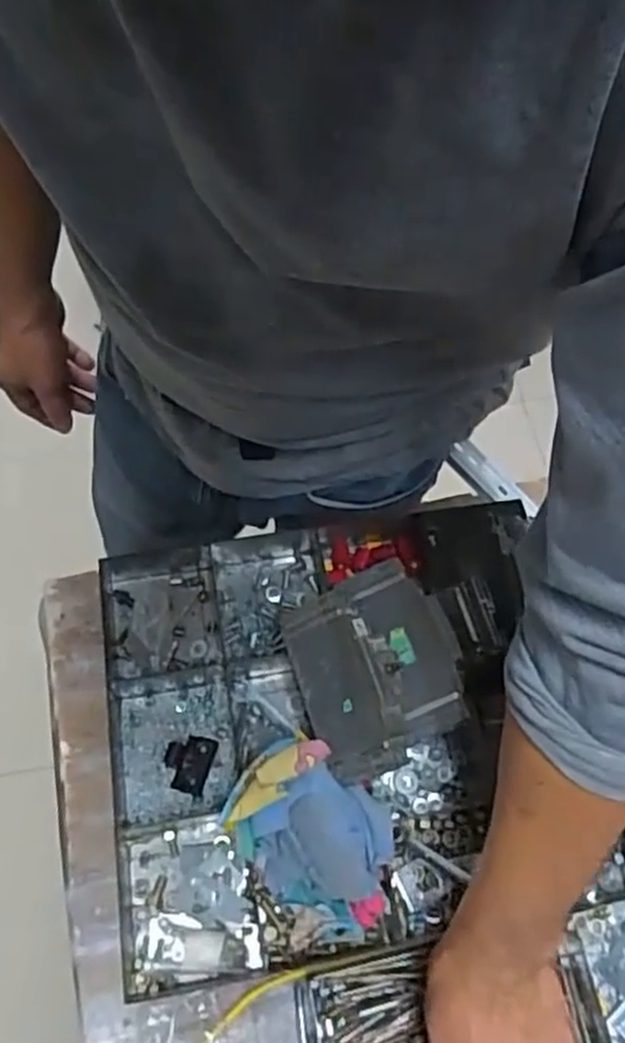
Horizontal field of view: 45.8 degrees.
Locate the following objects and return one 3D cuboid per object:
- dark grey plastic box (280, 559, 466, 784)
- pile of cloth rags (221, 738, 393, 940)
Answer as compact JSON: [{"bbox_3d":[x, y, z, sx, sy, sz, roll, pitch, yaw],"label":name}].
[{"bbox_3d":[0.046,0.100,0.530,0.115,0.042,0.134,-16,63,-10],"label":"dark grey plastic box"},{"bbox_3d":[0.002,0.216,0.505,0.125,0.069,0.092,37,67,17],"label":"pile of cloth rags"}]

